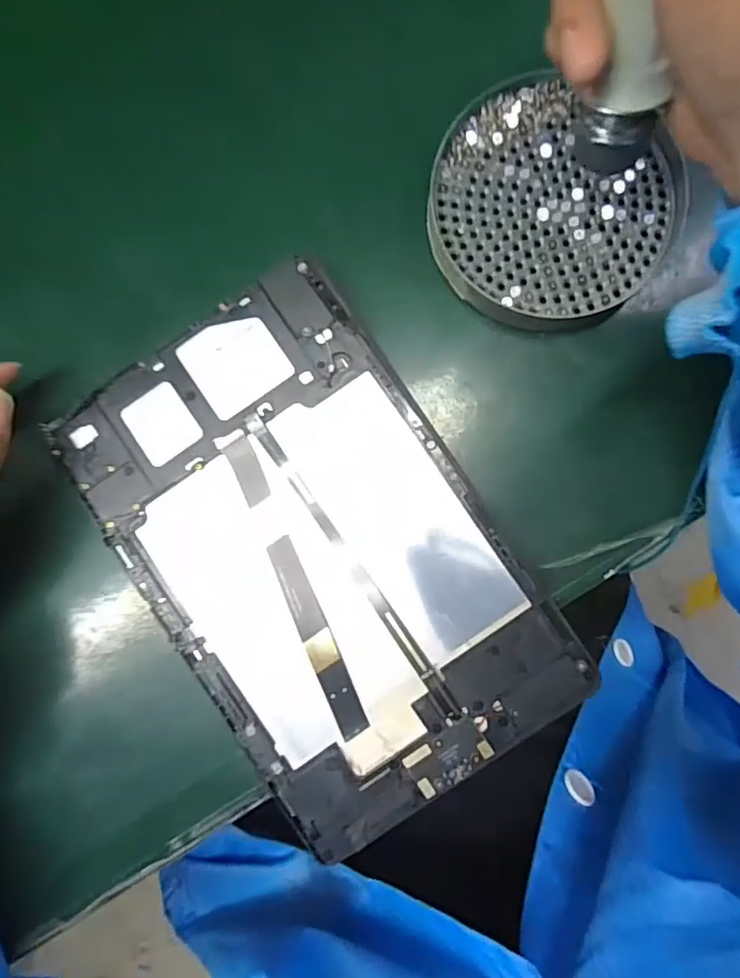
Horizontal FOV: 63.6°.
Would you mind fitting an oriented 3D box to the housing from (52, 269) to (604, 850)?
[{"bbox_3d":[-0.025,0.029,0.275,0.149,0.007,0.234,-33,86,-1],"label":"housing"}]

